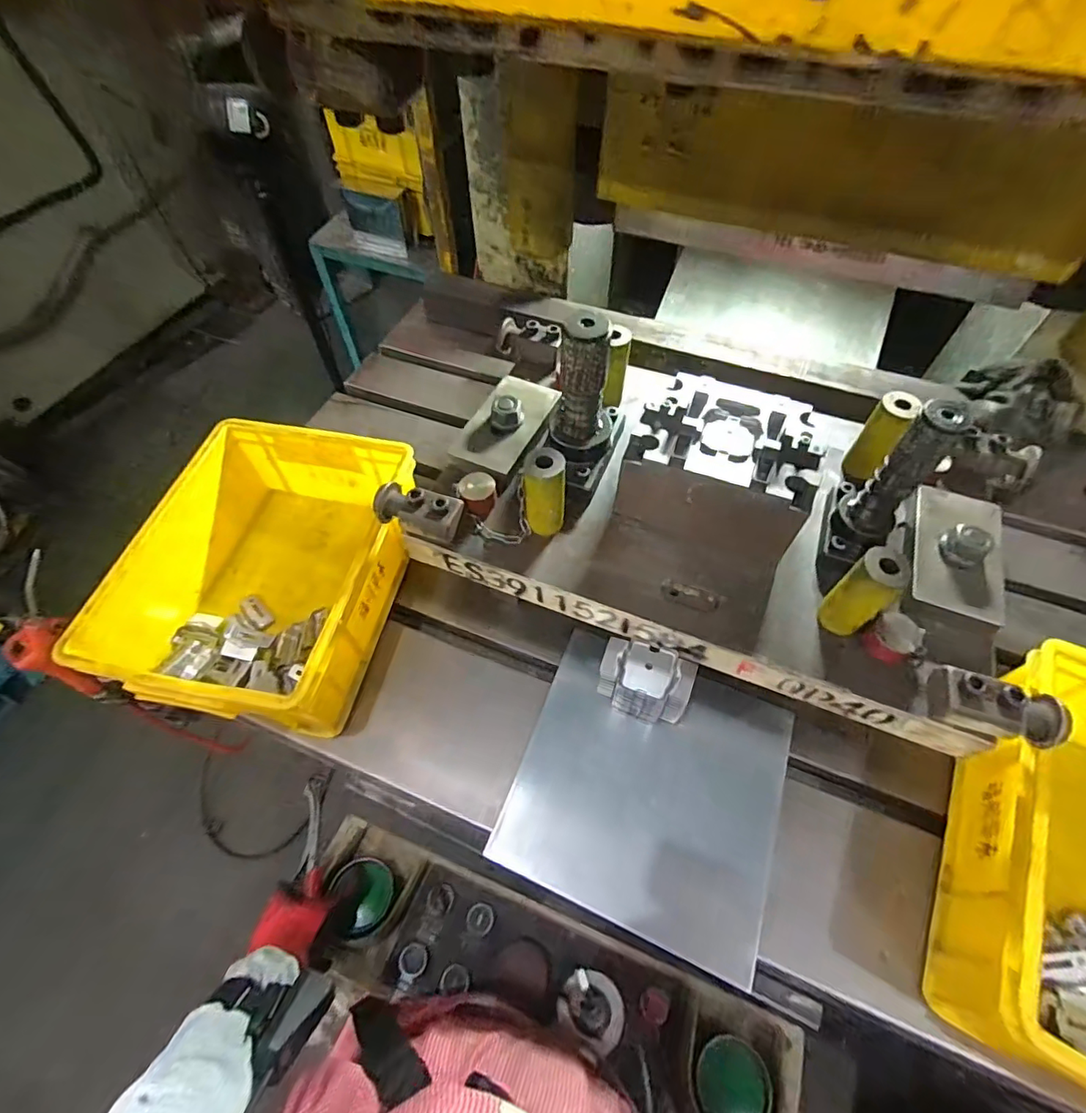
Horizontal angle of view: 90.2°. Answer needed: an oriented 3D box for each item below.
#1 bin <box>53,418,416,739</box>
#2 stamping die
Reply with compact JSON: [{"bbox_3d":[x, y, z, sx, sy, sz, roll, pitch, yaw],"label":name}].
[{"bbox_3d":[-0.311,0.019,0.637,0.253,0.133,0.333,10,57,7],"label":"bin"},{"bbox_3d":[0.170,-0.074,0.540,0.632,0.202,0.287,19,59,12],"label":"stamping die"}]

